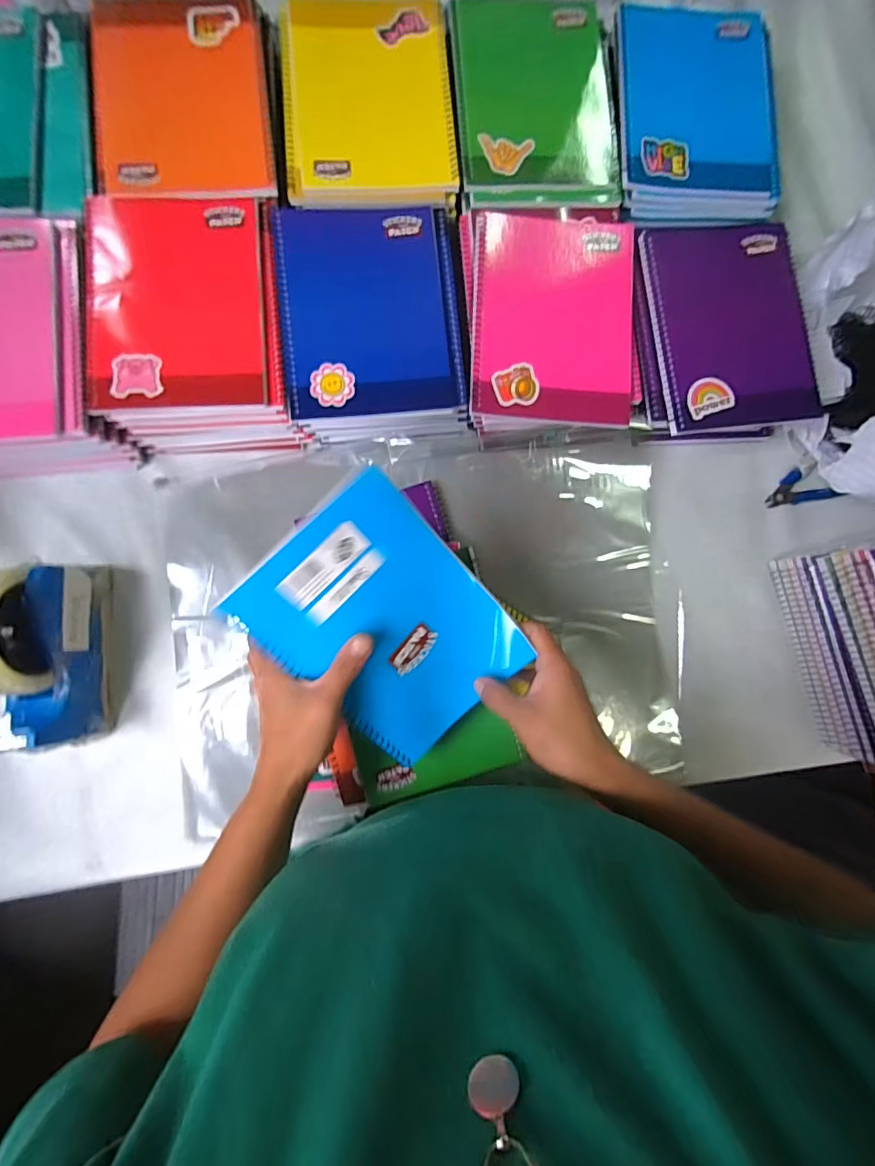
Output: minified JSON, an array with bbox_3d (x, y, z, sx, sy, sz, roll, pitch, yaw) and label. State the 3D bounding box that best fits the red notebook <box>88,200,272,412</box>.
[{"bbox_3d":[-0.231,-0.248,0.414,0.148,0.007,0.191,-4,85,-3],"label":"red notebook"}]

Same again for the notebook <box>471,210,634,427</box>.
[{"bbox_3d":[0.108,-0.247,0.436,0.147,0.008,0.194,2,85,-3],"label":"notebook"}]

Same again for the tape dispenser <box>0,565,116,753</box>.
[{"bbox_3d":[-0.335,0.062,0.399,0.050,0.120,0.162,-5,85,-3],"label":"tape dispenser"}]

